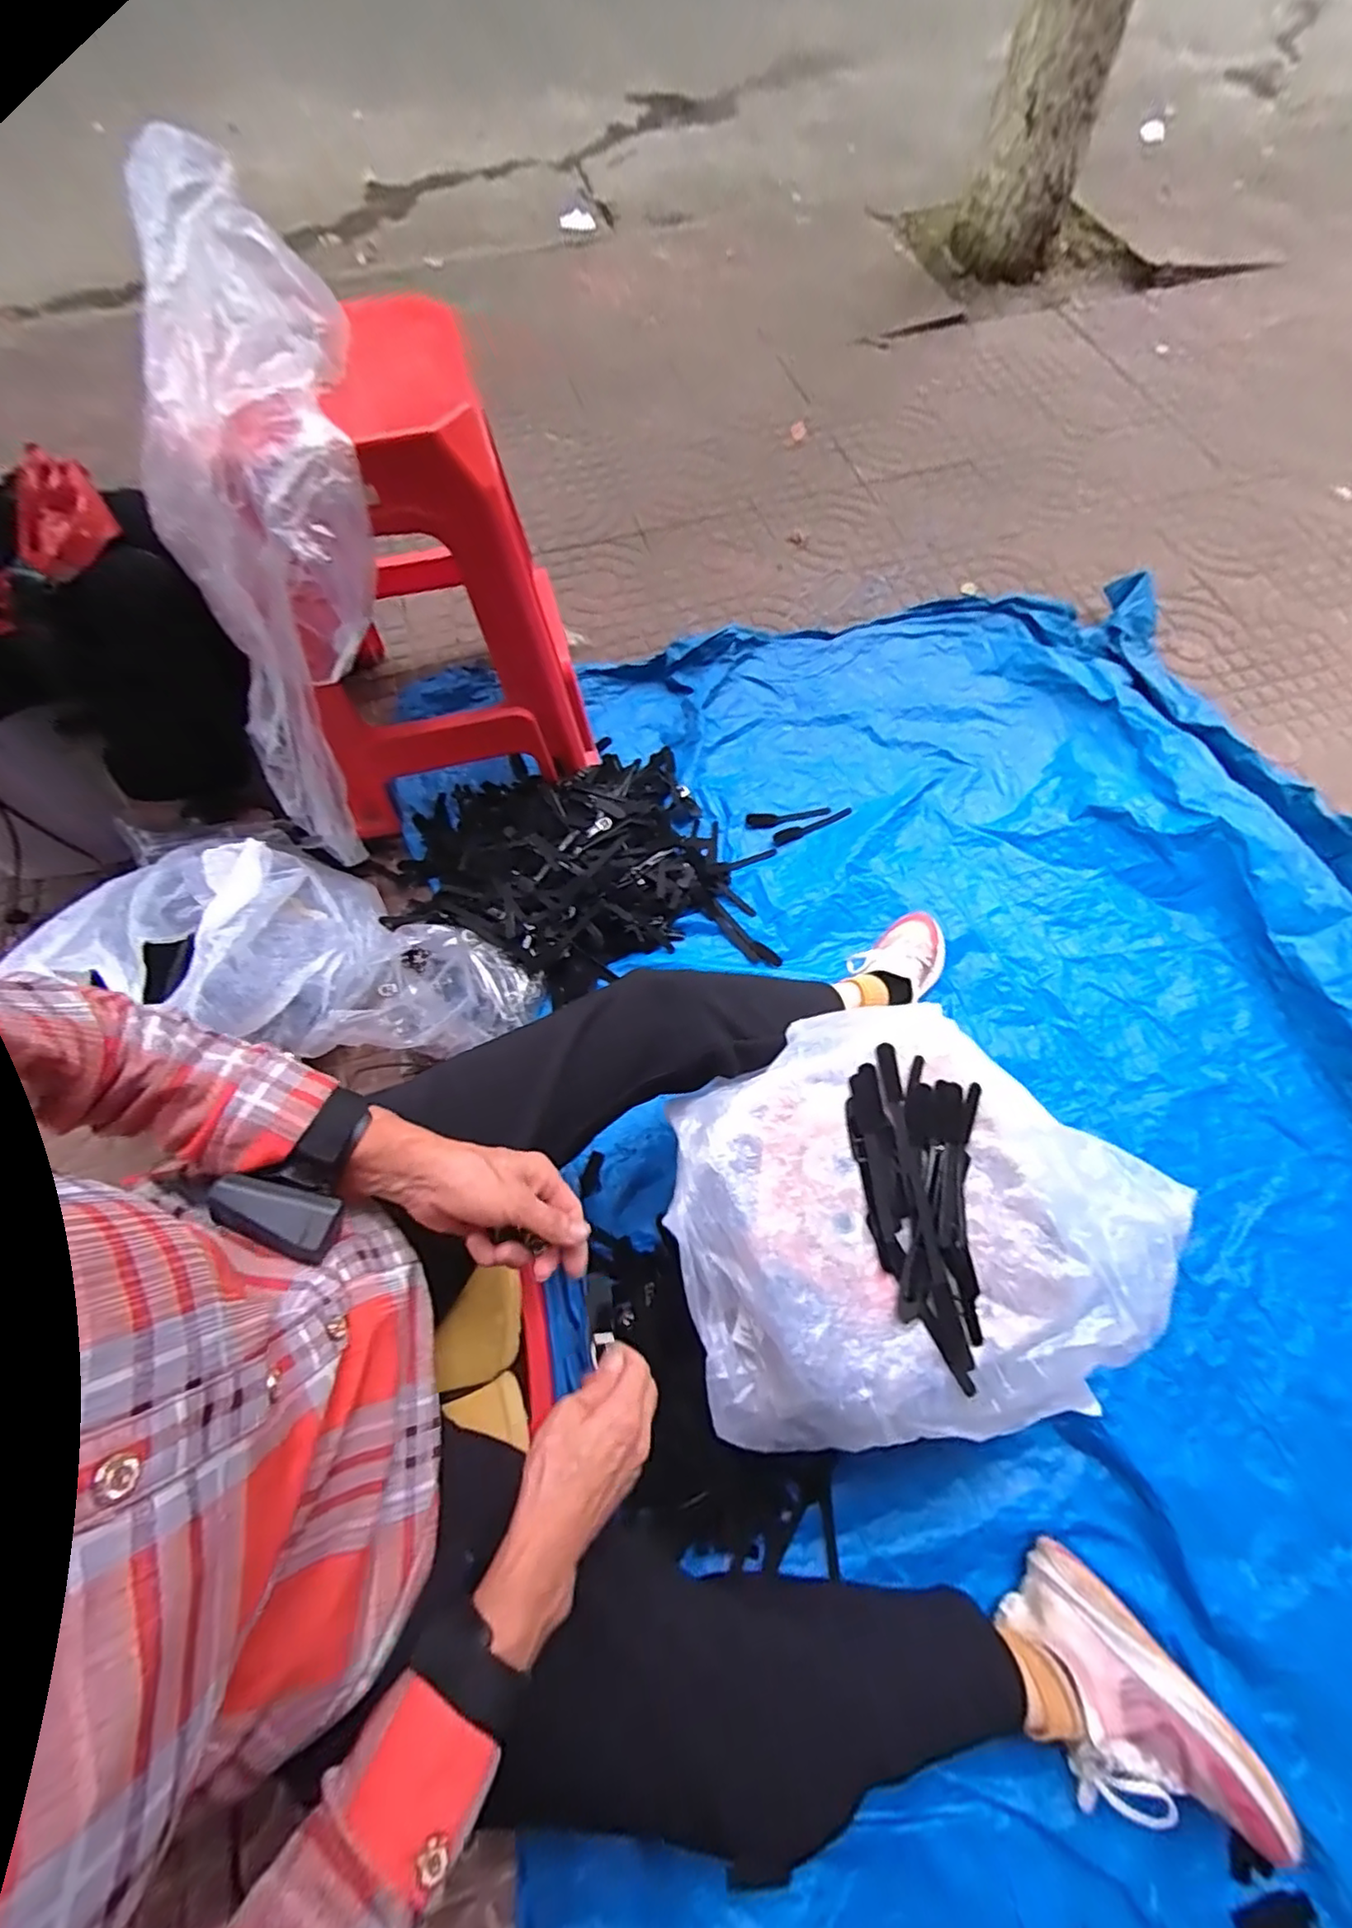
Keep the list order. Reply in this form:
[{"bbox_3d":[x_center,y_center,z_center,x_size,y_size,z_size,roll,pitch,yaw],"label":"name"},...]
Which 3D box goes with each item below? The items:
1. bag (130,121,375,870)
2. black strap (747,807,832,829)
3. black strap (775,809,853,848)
[{"bbox_3d":[-0.412,-0.381,0.684,0.197,0.652,0.149,24,39,10],"label":"bag"},{"bbox_3d":[0.180,-0.237,1.022,0.136,0.011,0.029,-12,67,-5],"label":"black strap"},{"bbox_3d":[0.216,-0.217,1.014,0.136,0.008,0.025,-21,68,-9],"label":"black strap"}]

